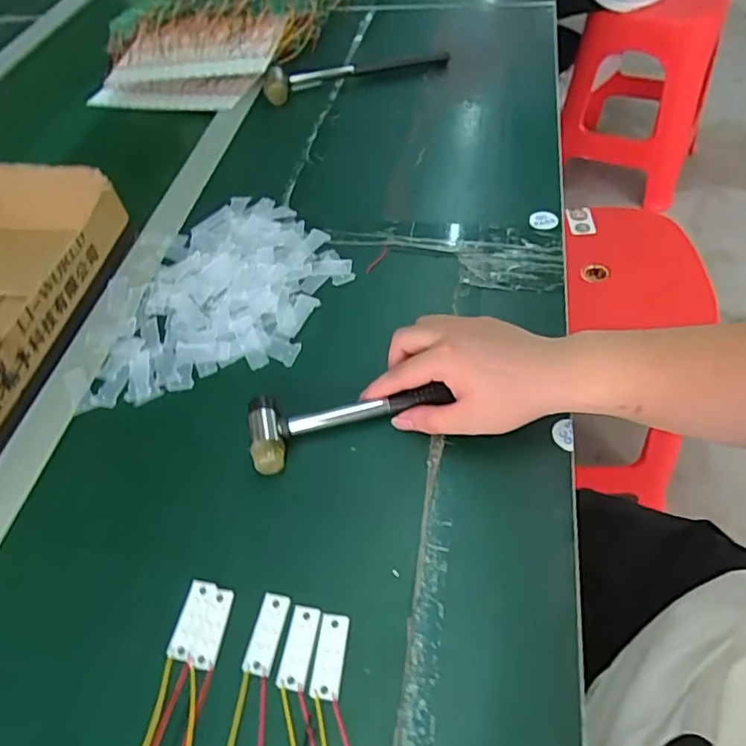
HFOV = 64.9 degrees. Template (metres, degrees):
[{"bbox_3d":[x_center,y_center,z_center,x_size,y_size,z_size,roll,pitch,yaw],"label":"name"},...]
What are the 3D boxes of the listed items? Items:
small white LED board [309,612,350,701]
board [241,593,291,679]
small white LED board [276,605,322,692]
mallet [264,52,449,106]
[{"bbox_3d":[-0.026,0.169,0.353,0.018,0.004,0.047,4,52,7],"label":"small white LED board"},{"bbox_3d":[-0.066,0.161,0.365,0.018,0.004,0.047,8,53,11],"label":"board"},{"bbox_3d":[-0.045,0.167,0.358,0.018,0.004,0.046,7,53,10],"label":"small white LED board"},{"bbox_3d":[-0.022,-0.413,0.806,0.258,0.036,0.064,-13,52,-6],"label":"mallet"}]

